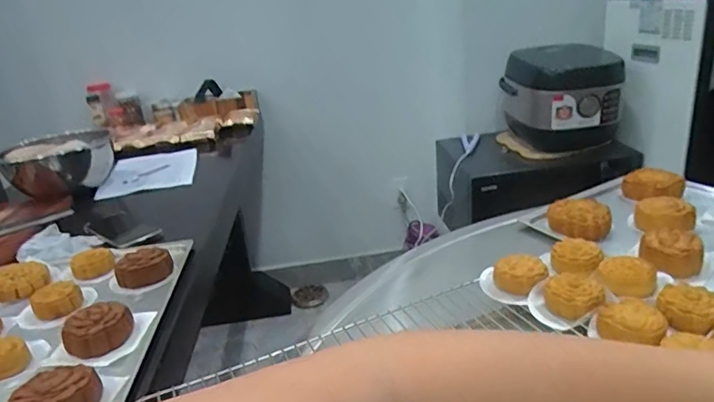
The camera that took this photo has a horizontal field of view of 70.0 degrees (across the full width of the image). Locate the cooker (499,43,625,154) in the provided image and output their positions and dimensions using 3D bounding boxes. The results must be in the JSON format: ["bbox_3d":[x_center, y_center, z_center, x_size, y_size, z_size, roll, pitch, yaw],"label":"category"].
[{"bbox_3d":[0.565,-0.280,1.398,0.264,0.249,0.239,-7,23,-2],"label":"cooker"}]

